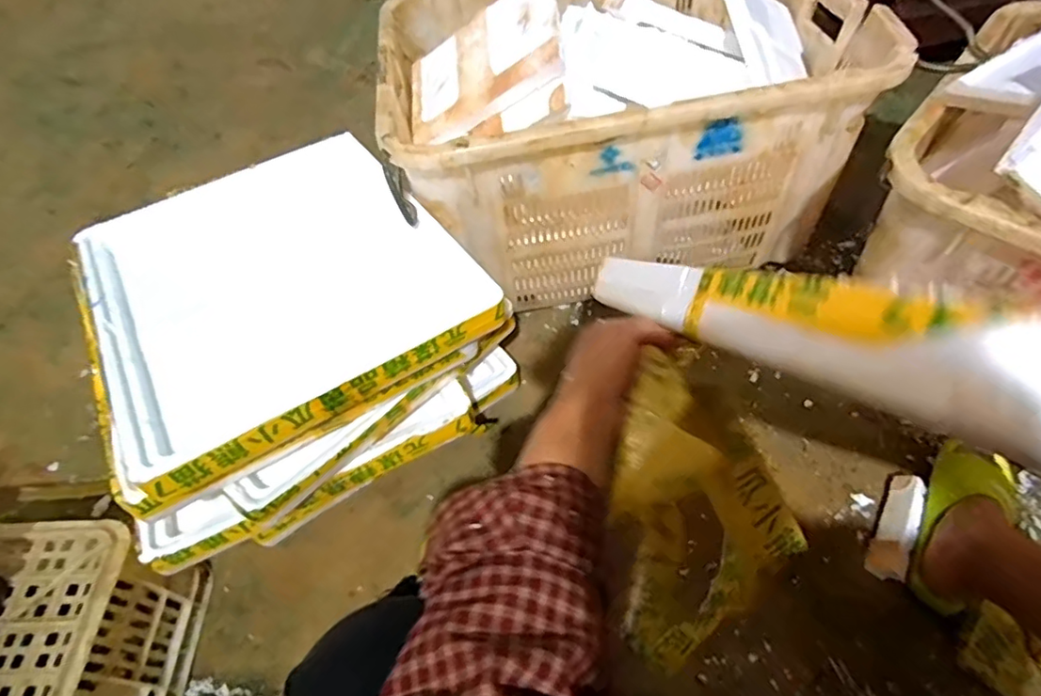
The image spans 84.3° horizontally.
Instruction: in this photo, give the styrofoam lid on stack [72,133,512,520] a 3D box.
[{"bbox_3d":[-0.314,-0.092,0.703,0.427,0.045,0.448,-30,57,-16],"label":"styrofoam lid on stack"}]

